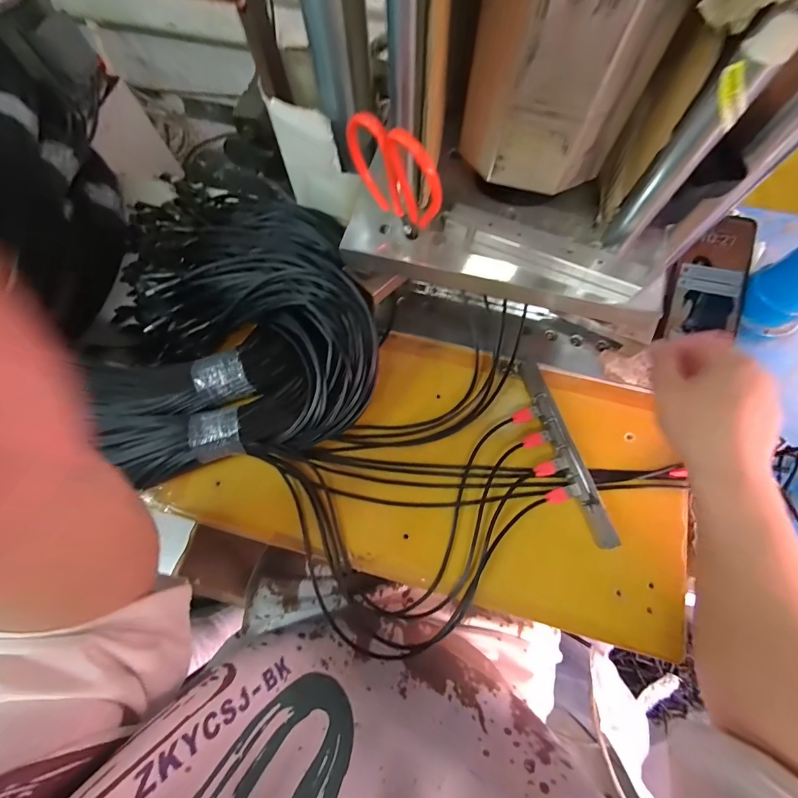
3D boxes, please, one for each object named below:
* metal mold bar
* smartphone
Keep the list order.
[{"bbox_3d":[0.170,0.052,0.369,0.024,0.022,0.192,-17,73,-3],"label":"metal mold bar"},{"bbox_3d":[0.358,-0.137,0.409,0.081,0.008,0.145,16,89,8],"label":"smartphone"}]

